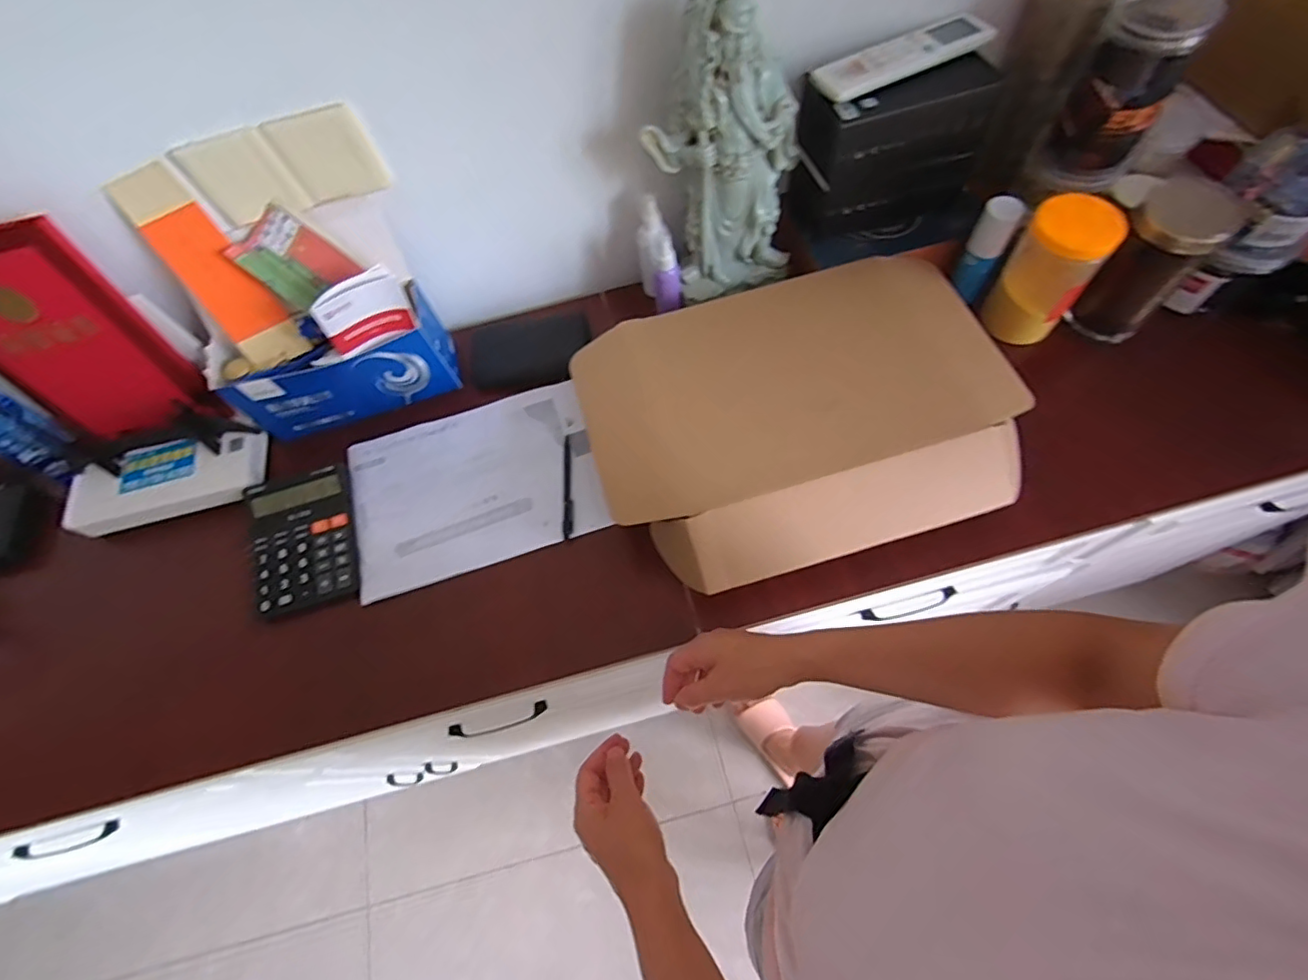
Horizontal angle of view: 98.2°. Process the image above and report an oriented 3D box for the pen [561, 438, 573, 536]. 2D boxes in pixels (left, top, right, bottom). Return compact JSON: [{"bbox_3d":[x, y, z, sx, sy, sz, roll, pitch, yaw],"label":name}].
[{"bbox_3d":[-0.101,-0.007,0.664,0.013,0.007,0.129,-4,64,4],"label":"pen"}]

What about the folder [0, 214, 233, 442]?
[{"bbox_3d":[-0.630,-0.156,0.608,0.178,0.235,0.019,-14,48,-1],"label":"folder"}]

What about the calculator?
[{"bbox_3d":[-0.406,0.055,0.650,0.114,0.019,0.163,-20,64,-4],"label":"calculator"}]

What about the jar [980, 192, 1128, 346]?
[{"bbox_3d":[0.445,-0.246,0.643,0.092,0.148,0.092,-2,65,5],"label":"jar"}]

